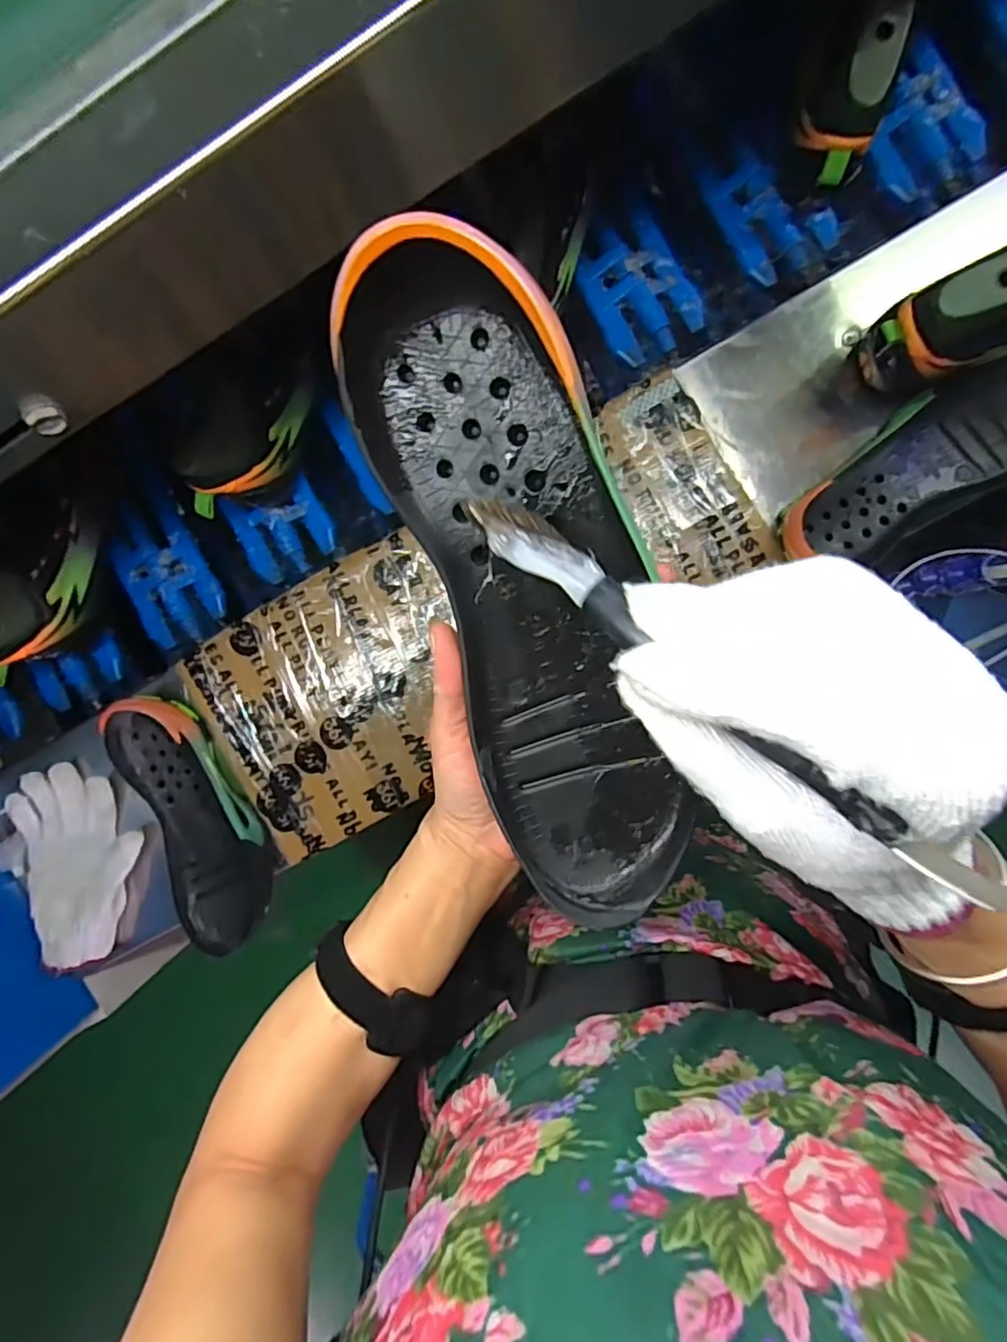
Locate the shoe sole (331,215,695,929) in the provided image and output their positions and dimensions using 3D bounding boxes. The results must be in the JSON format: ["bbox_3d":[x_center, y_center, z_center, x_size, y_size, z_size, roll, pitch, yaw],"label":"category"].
[{"bbox_3d":[0.017,-0.022,0.247,0.093,0.039,0.269,-15,107,7],"label":"shoe sole"}]

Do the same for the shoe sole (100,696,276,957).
[{"bbox_3d":[-0.306,0.148,0.616,0.101,0.049,0.262,-19,96,8],"label":"shoe sole"}]

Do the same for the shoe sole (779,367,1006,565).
[{"bbox_3d":[0.362,-0.176,0.531,0.266,0.046,0.100,-31,94,9],"label":"shoe sole"}]

